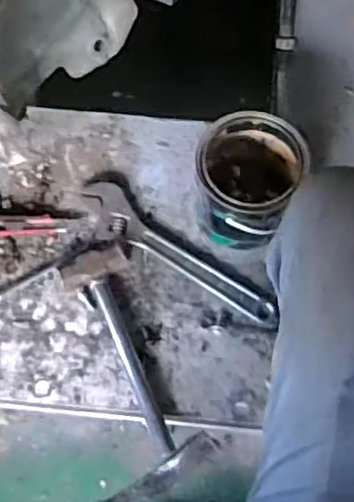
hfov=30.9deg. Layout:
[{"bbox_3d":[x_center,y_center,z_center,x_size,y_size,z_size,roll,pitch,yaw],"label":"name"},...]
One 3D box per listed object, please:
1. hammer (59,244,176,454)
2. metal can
[{"bbox_3d":[-0.065,0.137,0.933,0.097,0.041,0.314,-26,72,-9],"label":"hammer"},{"bbox_3d":[0.099,-0.105,0.967,0.147,0.151,0.166,36,74,12],"label":"metal can"}]

